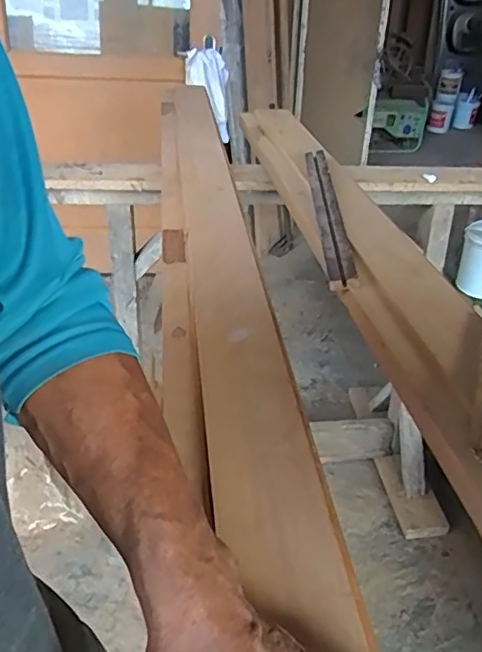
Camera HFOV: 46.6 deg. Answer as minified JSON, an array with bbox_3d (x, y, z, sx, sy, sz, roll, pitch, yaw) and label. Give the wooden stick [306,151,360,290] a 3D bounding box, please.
[{"bbox_3d":[0.138,-0.192,0.883,0.041,0.027,0.459,3,34,-1],"label":"wooden stick"}]

